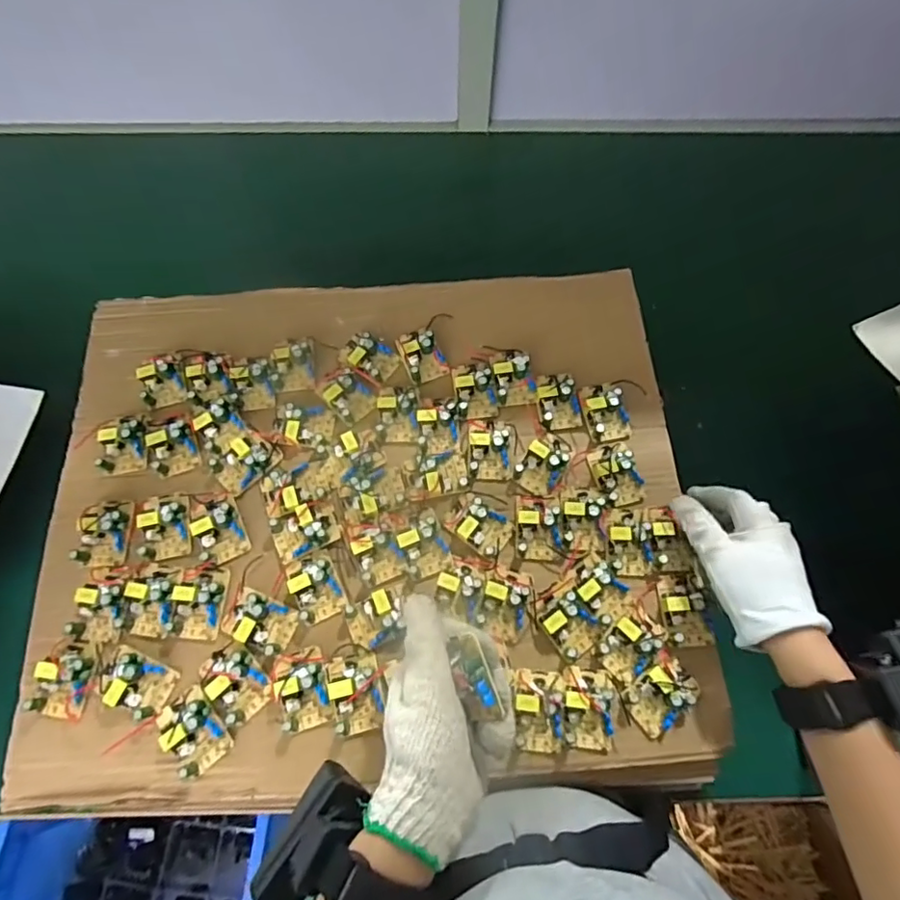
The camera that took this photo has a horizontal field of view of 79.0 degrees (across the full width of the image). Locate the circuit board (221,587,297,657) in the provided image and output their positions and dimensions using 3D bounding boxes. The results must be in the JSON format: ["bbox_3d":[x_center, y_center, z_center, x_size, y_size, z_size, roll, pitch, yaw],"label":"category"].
[{"bbox_3d":[-0.140,0.126,0.403,0.048,0.017,0.035,21,70,7],"label":"circuit board"}]

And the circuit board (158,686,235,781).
[{"bbox_3d":[-0.178,0.195,0.376,0.035,0.017,0.051,-31,72,-12],"label":"circuit board"}]

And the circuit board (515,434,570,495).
[{"bbox_3d":[0.078,0.010,0.449,0.033,0.012,0.053,32,72,11],"label":"circuit board"}]

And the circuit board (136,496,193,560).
[{"bbox_3d":[-0.223,0.059,0.427,0.036,0.014,0.050,-11,69,-5],"label":"circuit board"}]

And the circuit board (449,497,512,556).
[{"bbox_3d":[0.025,0.060,0.429,0.039,0.011,0.034,30,71,10],"label":"circuit board"}]

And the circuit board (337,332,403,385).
[{"bbox_3d":[-0.073,-0.083,0.485,0.050,0.016,0.039,26,71,9],"label":"circuit board"}]

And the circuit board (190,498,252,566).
[{"bbox_3d":[-0.181,0.062,0.427,0.035,0.014,0.050,-22,71,-9],"label":"circuit board"}]

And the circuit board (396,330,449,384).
[{"bbox_3d":[-0.025,-0.088,0.487,0.034,0.016,0.052,-21,71,-9],"label":"circuit board"}]

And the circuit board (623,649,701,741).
[{"bbox_3d":[0.152,0.174,0.388,0.052,0.014,0.037,-35,73,-13],"label":"circuit board"}]

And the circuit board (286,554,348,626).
[{"bbox_3d":[-0.102,0.102,0.410,0.033,0.013,0.047,-24,71,-10],"label":"circuit board"}]

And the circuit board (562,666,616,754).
[{"bbox_3d":[0.098,0.183,0.386,0.035,0.014,0.053,5,69,1],"label":"circuit board"}]

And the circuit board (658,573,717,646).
[{"bbox_3d":[0.178,0.119,0.409,0.032,0.014,0.052,-4,69,-2],"label":"circuit board"}]

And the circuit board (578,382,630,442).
[{"bbox_3d":[0.133,-0.036,0.467,0.035,0.014,0.052,-11,69,-5],"label":"circuit board"}]

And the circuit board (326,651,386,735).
[{"bbox_3d":[-0.067,0.172,0.386,0.035,0.013,0.050,-10,69,-5],"label":"circuit board"}]

